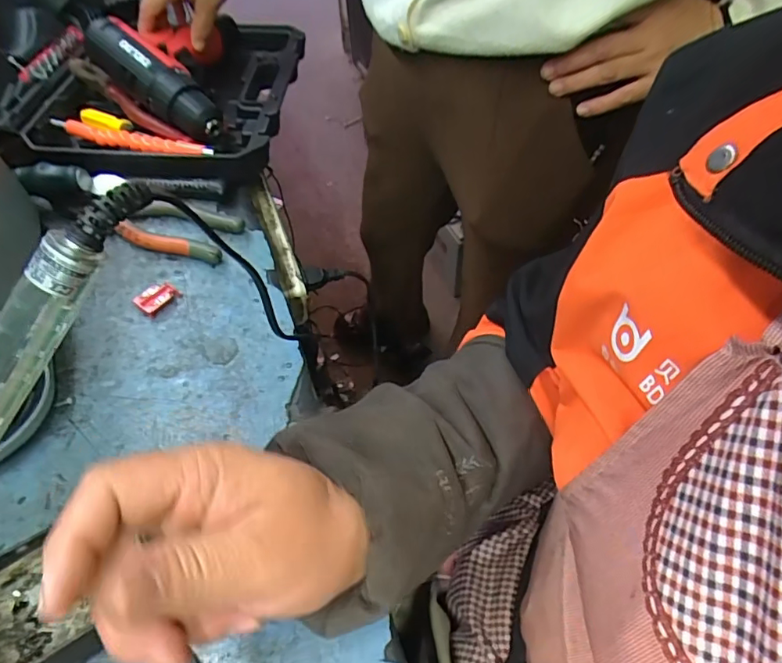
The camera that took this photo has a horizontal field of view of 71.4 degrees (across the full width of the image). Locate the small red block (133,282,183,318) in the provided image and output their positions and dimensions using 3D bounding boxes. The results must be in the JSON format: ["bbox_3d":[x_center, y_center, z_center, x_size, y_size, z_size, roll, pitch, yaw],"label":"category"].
[{"bbox_3d":[-0.190,-0.028,0.445,0.021,0.012,0.033,27,58,20],"label":"small red block"}]

